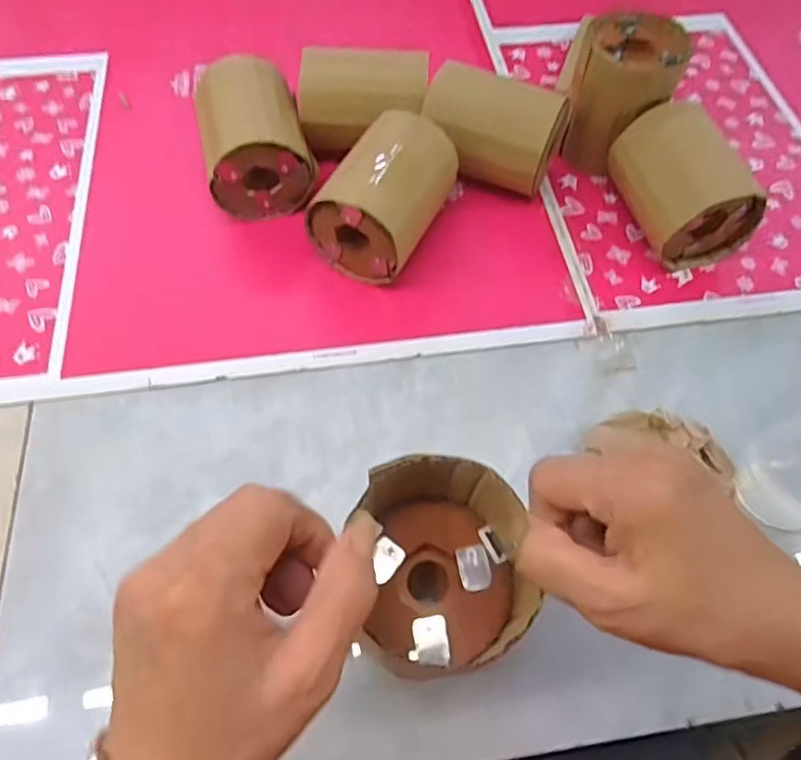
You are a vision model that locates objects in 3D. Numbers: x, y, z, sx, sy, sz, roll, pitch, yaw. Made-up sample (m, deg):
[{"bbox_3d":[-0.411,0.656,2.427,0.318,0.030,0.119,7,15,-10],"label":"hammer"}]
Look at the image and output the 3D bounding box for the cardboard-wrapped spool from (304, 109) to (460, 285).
[{"bbox_3d":[-0.008,-0.143,0.478,0.085,0.090,0.113,30,64,14],"label":"cardboard-wrapped spool"}]

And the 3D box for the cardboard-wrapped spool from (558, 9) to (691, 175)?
[{"bbox_3d":[0.190,-0.254,0.528,0.090,0.113,0.086,1,61,-1],"label":"cardboard-wrapped spool"}]

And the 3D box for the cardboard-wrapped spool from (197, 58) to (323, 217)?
[{"bbox_3d":[-0.125,-0.206,0.511,0.084,0.089,0.111,-13,62,-8],"label":"cardboard-wrapped spool"}]

